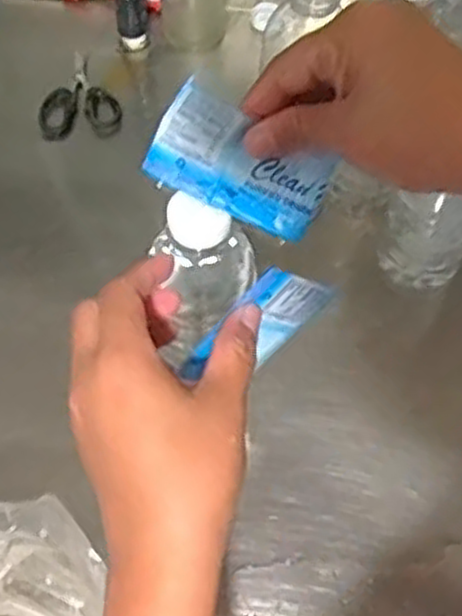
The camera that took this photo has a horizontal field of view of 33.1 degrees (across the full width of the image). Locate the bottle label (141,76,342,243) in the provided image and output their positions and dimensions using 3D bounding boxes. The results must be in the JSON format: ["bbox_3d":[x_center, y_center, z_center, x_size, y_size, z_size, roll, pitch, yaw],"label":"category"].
[{"bbox_3d":[0.007,-0.064,0.354,0.085,0.044,0.008,25,14,-22],"label":"bottle label"}]

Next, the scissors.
[{"bbox_3d":[-0.138,-0.195,0.699,0.070,0.016,0.096,-7,58,-6],"label":"scissors"}]

